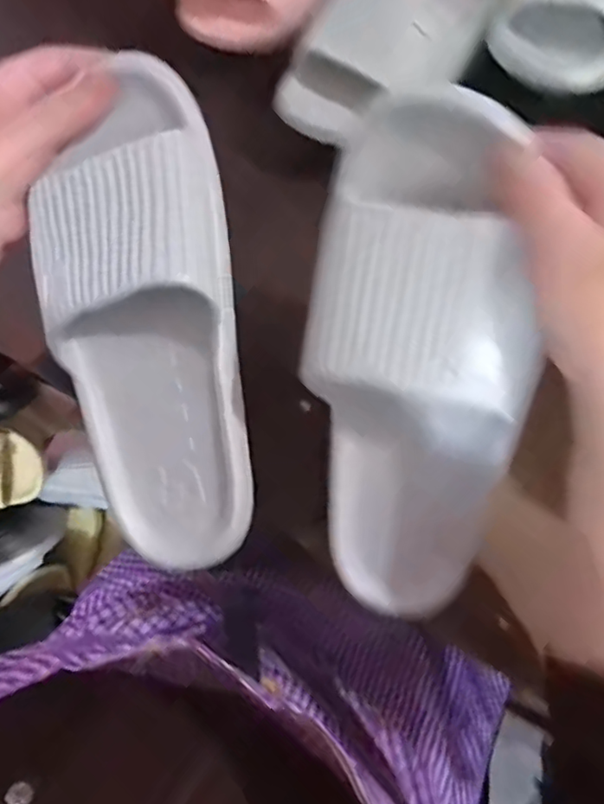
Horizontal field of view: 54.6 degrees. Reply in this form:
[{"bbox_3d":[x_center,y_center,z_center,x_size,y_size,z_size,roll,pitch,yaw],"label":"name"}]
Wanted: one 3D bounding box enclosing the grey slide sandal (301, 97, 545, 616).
[{"bbox_3d":[0.057,-0.007,0.300,0.102,0.054,0.267,-2,113,0],"label":"grey slide sandal"}]

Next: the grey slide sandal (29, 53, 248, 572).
[{"bbox_3d":[-0.091,-0.036,0.322,0.101,0.060,0.274,-5,102,-1],"label":"grey slide sandal"}]

